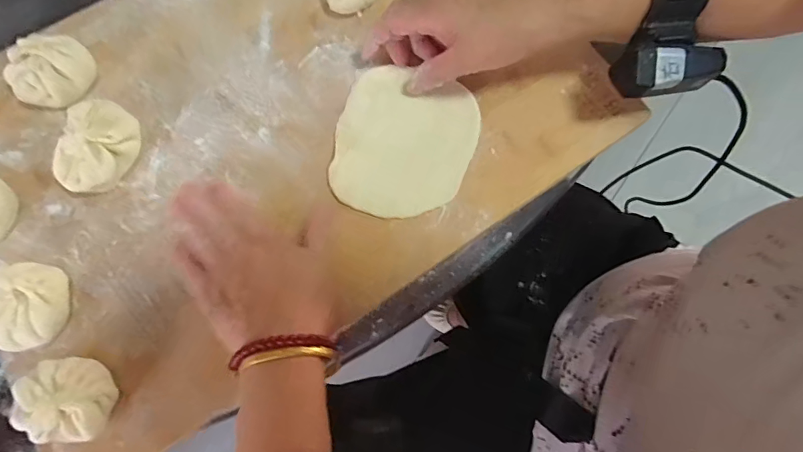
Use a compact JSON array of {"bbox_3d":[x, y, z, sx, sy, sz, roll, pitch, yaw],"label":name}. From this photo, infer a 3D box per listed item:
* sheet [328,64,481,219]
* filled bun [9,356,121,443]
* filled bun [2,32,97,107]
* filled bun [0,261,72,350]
[{"bbox_3d":[0.002,-0.064,0.360,0.104,0.006,0.117,13,76,3],"label":"sheet"},{"bbox_3d":[-0.214,0.109,0.294,0.053,0.024,0.050,0,69,1],"label":"filled bun"},{"bbox_3d":[-0.272,-0.120,0.363,0.052,0.030,0.058,43,79,11],"label":"filled bun"},{"bbox_3d":[-0.251,0.053,0.312,0.047,0.027,0.056,14,75,4],"label":"filled bun"}]

